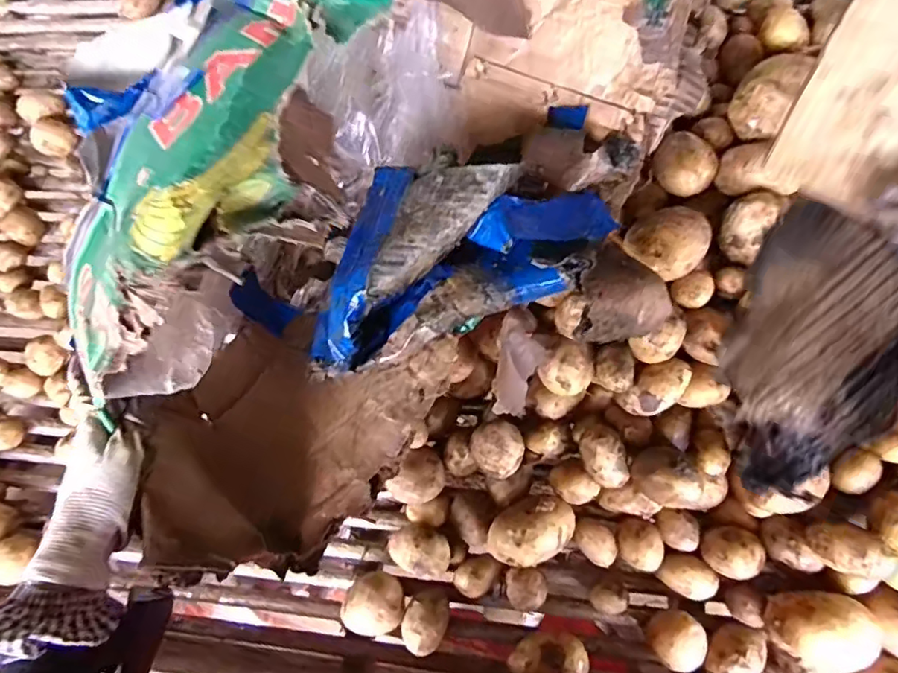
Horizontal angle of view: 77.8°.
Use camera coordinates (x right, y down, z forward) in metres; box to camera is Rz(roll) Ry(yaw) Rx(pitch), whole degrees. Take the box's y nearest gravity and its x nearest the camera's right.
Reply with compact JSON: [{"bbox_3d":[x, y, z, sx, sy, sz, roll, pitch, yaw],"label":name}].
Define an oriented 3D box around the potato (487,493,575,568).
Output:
[{"bbox_3d":[0.074,0.178,0.509,0.078,0.046,0.052,-32,76,-7],"label":"potato"}]

